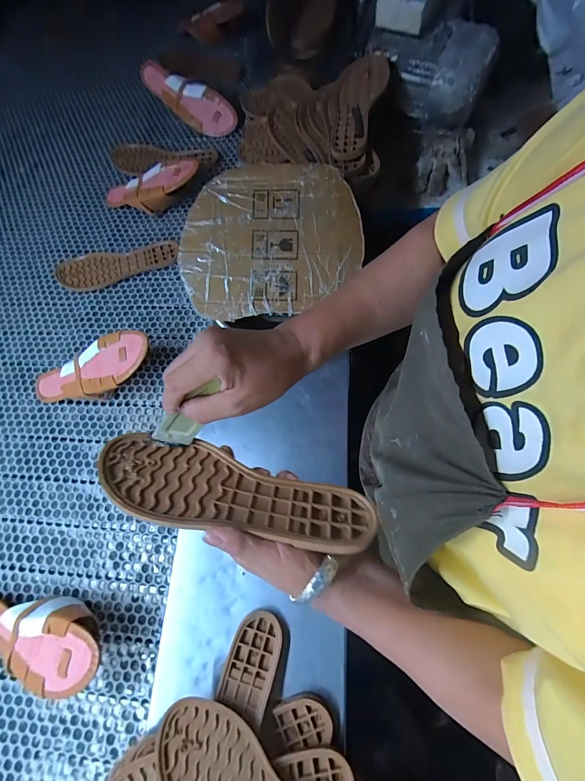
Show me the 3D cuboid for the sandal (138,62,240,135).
[{"bbox_3d":[-0.236,-0.651,0.772,0.225,0.074,0.048,28,72,-3],"label":"sandal"}]

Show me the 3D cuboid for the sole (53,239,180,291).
[{"bbox_3d":[-0.348,-0.248,0.682,0.240,0.021,0.088,-11,67,1],"label":"sole"}]

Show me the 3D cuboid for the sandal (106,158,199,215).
[{"bbox_3d":[-0.288,-0.413,0.708,0.243,0.050,0.074,-2,68,25],"label":"sandal"}]

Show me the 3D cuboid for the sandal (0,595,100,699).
[{"bbox_3d":[-0.327,0.318,0.441,0.228,0.049,0.098,-1,68,22],"label":"sandal"}]

